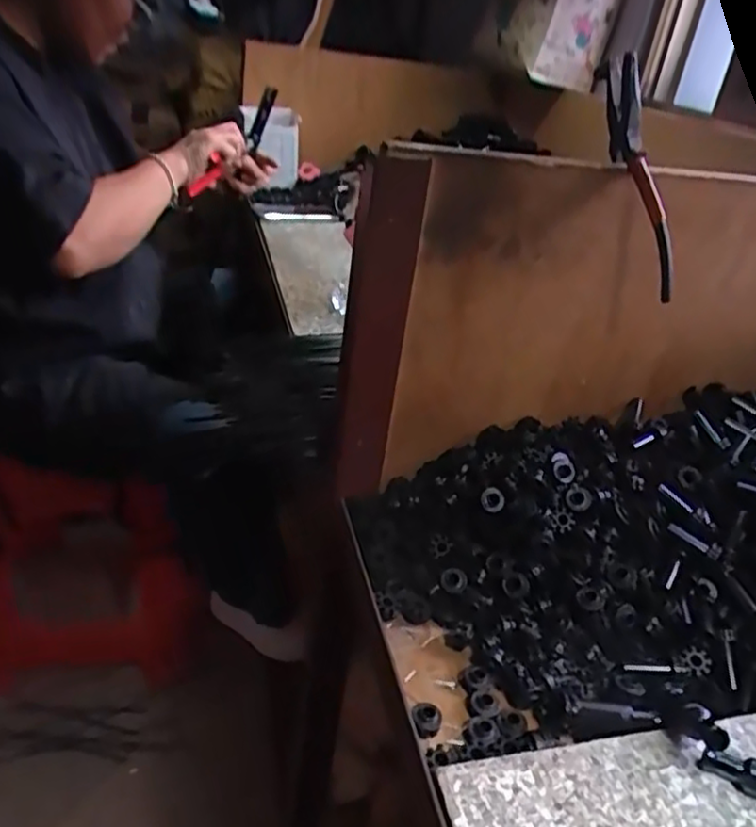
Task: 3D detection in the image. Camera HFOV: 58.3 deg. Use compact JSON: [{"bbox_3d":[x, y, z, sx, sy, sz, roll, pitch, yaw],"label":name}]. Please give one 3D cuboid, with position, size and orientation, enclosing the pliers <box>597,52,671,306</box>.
[{"bbox_3d":[0.181,-0.159,0.464,0.019,0.162,0.032,-22,7,-38],"label":"pliers"}]

